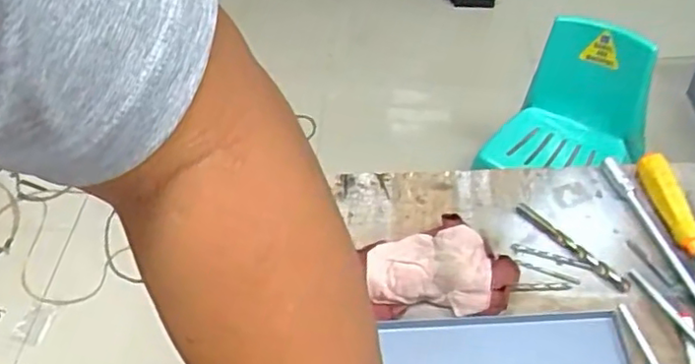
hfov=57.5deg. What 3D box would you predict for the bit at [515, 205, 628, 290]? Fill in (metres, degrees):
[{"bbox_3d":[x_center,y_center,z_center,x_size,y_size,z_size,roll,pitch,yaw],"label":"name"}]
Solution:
[{"bbox_3d":[0.231,0.065,0.654,0.013,0.006,0.136,-32,54,-24],"label":"bit"}]

